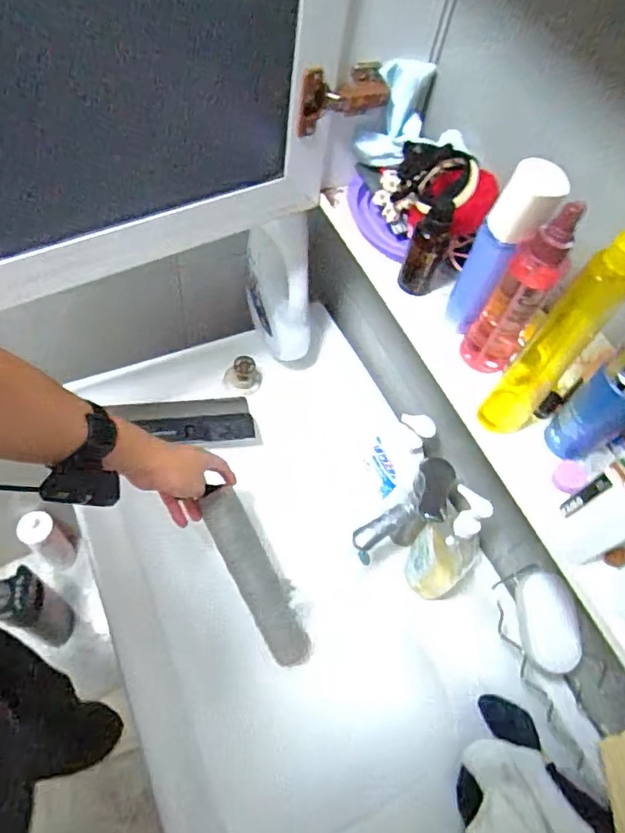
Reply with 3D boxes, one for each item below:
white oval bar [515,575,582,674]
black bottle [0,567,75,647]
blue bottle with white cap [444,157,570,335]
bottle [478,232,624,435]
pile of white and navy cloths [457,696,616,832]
[{"bbox_3d":[0.253,0.220,0.582,0.059,0.028,0.096,-12,67,30],"label":"white oval bar"},{"bbox_3d":[-0.603,0.436,1.204,0.093,0.310,0.100,28,59,9],"label":"black bottle"},{"bbox_3d":[0.155,-0.132,0.454,0.046,0.166,0.037,23,59,7],"label":"blue bottle with white cap"},{"bbox_3d":[0.185,-0.061,0.389,0.041,0.210,0.058,36,61,14],"label":"bottle"},{"bbox_3d":[0.235,0.433,0.572,0.151,0.078,0.214,-28,66,-22],"label":"pile of white and navy cloths"}]

